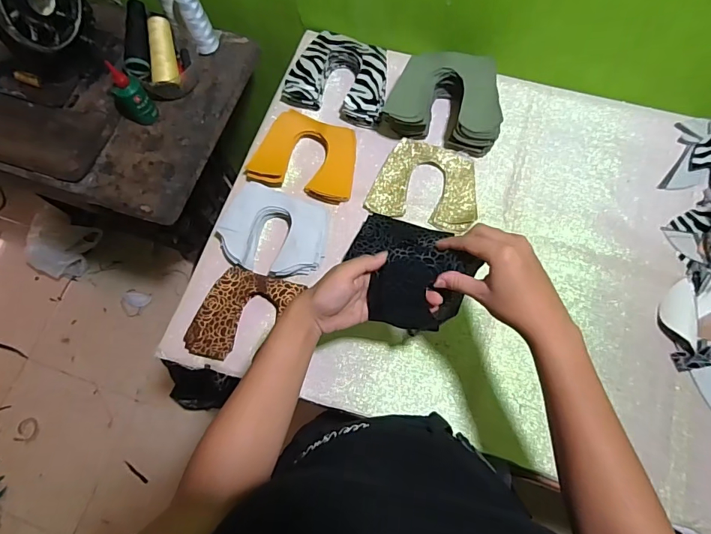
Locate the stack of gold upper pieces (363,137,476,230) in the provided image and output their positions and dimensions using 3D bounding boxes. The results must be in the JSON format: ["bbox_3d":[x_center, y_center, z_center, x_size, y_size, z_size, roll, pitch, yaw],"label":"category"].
[{"bbox_3d":[0.110,-0.130,0.653,0.161,0.013,0.128,12,73,6],"label":"stack of gold upper pieces"}]

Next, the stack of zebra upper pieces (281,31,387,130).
[{"bbox_3d":[-0.021,-0.313,0.700,0.161,0.045,0.128,19,74,8],"label":"stack of zebra upper pieces"}]

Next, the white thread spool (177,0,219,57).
[{"bbox_3d":[-0.266,-0.412,0.713,0.037,0.109,0.036,-1,72,2],"label":"white thread spool"}]

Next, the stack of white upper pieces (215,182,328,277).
[{"bbox_3d":[-0.123,-0.051,0.621,0.158,0.035,0.118,16,74,7],"label":"stack of white upper pieces"}]

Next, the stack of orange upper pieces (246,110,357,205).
[{"bbox_3d":[-0.076,-0.174,0.661,0.157,0.026,0.129,15,74,7],"label":"stack of orange upper pieces"}]

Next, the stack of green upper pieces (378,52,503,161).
[{"bbox_3d":[0.136,-0.259,0.660,0.179,0.073,0.141,10,73,5],"label":"stack of green upper pieces"}]

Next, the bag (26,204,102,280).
[{"bbox_3d":[-0.958,-0.067,1.372,0.148,0.150,0.199,21,74,8],"label":"bag"}]

